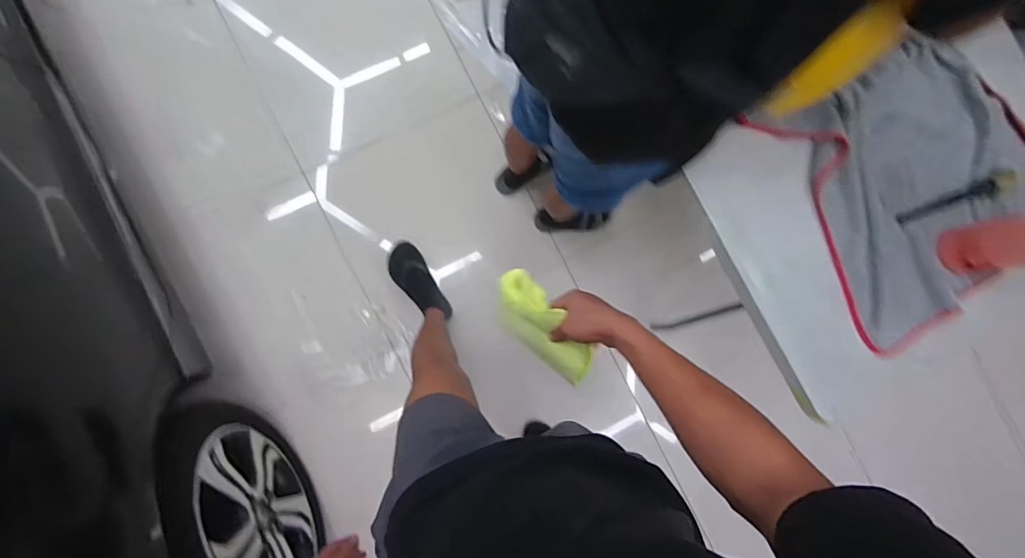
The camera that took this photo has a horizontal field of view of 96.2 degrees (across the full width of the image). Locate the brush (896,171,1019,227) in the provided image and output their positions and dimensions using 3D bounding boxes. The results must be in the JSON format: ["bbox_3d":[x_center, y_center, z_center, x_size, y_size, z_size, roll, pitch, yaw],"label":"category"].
[{"bbox_3d":[0.800,-0.144,0.837,0.244,0.037,0.035,-18,95,-7],"label":"brush"}]

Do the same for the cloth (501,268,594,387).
[{"bbox_3d":[0.048,0.083,0.689,0.074,0.080,0.204,-36,101,-5],"label":"cloth"}]

